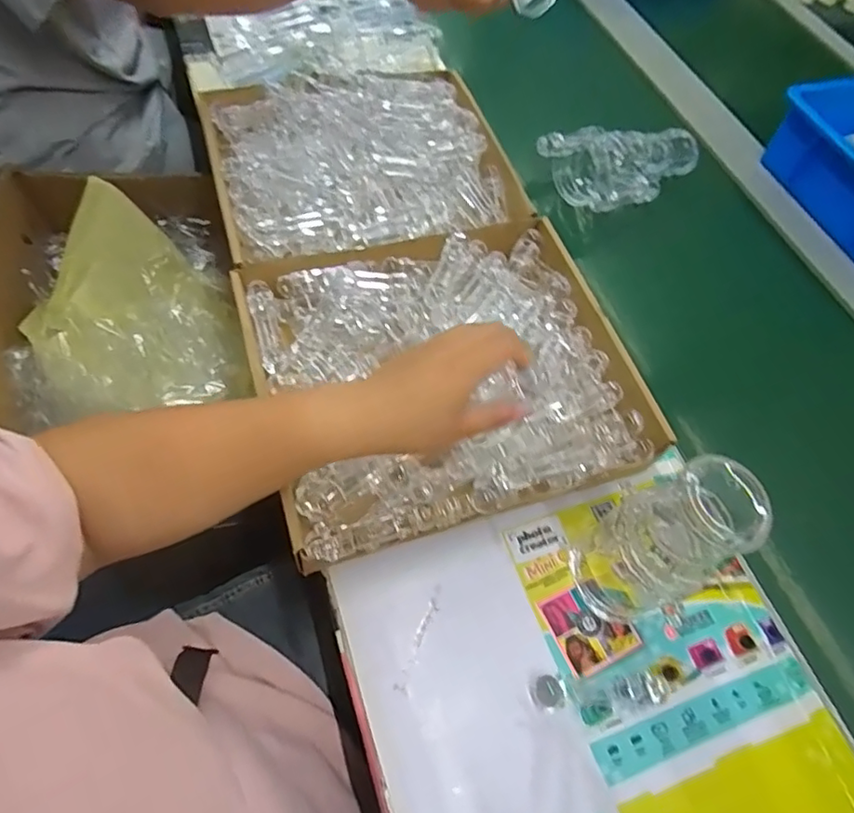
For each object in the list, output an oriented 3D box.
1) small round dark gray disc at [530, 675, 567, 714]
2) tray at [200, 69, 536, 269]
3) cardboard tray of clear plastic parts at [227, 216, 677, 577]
[{"bbox_3d":[0.086,0.205,0.407,0.022,0.018,0.022,3,60,-5],"label":"small round dark gray disc"},{"bbox_3d":[-0.071,-0.270,0.612,0.302,0.062,0.266,-14,63,-14],"label":"tray"},{"bbox_3d":[0.017,-0.039,0.499,0.321,0.052,0.274,-15,63,-11],"label":"cardboard tray of clear plastic parts"}]

